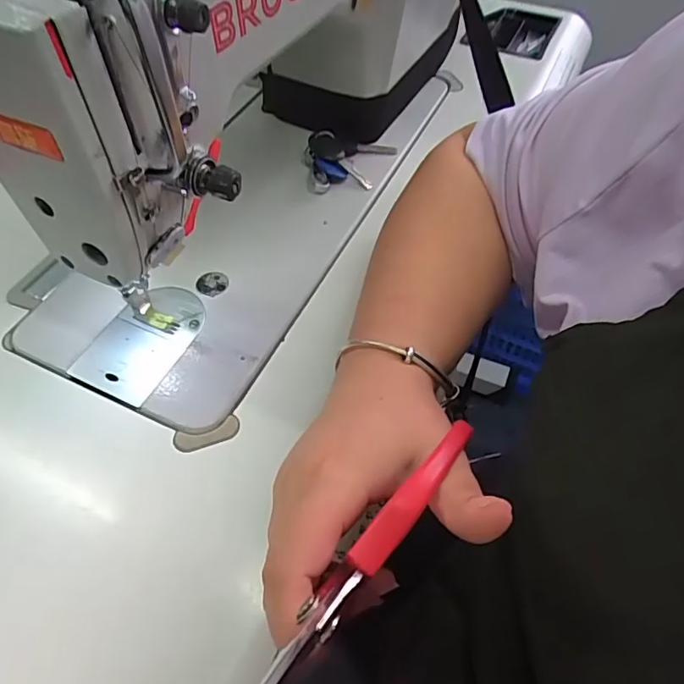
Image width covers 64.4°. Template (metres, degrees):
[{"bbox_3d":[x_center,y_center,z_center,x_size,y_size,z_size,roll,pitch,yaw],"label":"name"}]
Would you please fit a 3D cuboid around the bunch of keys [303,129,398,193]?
[{"bbox_3d":[0.006,-0.164,0.493,0.083,0.020,0.068,3,56,0],"label":"bunch of keys"}]

